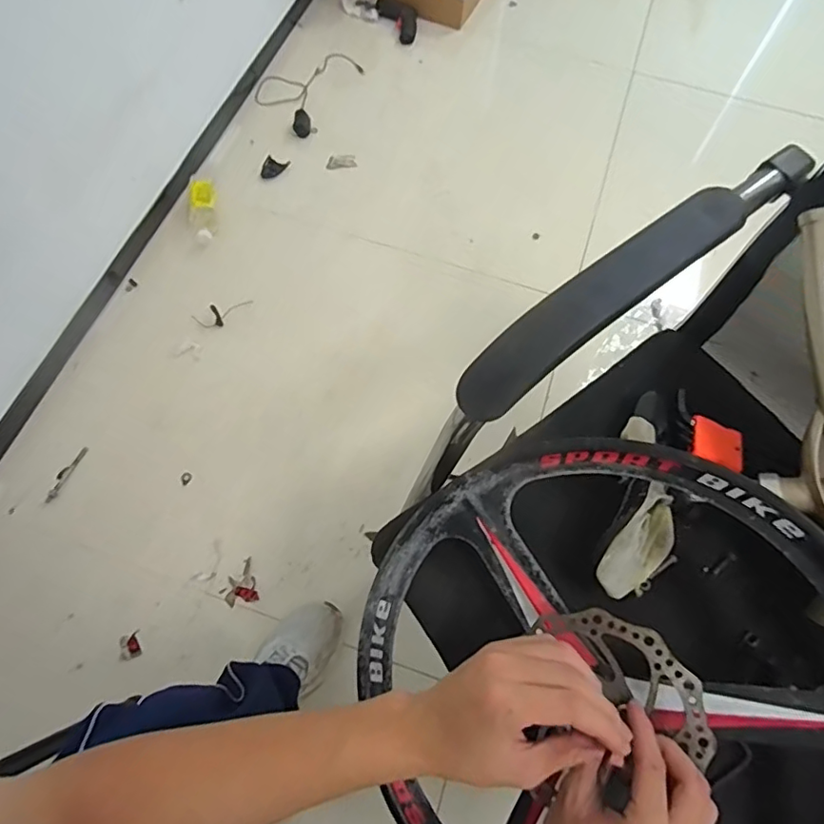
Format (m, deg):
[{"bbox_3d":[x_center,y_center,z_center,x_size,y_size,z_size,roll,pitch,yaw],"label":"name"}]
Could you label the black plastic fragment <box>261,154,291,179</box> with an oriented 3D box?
[{"bbox_3d":[-0.330,-0.584,1.341,0.057,0.006,0.068,18,71,-9],"label":"black plastic fragment"}]

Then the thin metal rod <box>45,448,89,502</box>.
[{"bbox_3d":[-0.633,0.114,1.020,0.020,0.010,0.111,23,69,9],"label":"thin metal rod"}]

